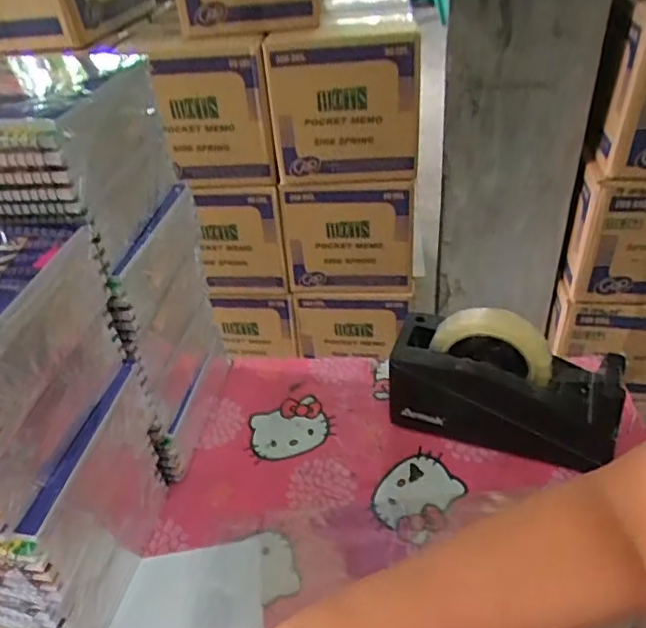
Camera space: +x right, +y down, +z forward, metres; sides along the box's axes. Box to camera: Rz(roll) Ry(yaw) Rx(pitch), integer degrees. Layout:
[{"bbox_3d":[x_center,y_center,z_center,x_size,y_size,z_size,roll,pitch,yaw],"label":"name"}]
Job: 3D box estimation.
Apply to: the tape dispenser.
[{"bbox_3d":[0.168,0.061,0.531,0.202,0.131,0.069,11,42,21],"label":"tape dispenser"}]

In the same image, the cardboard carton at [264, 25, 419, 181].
[{"bbox_3d":[0.051,-0.483,1.283,0.310,0.279,0.248,0,39,8],"label":"cardboard carton"}]

